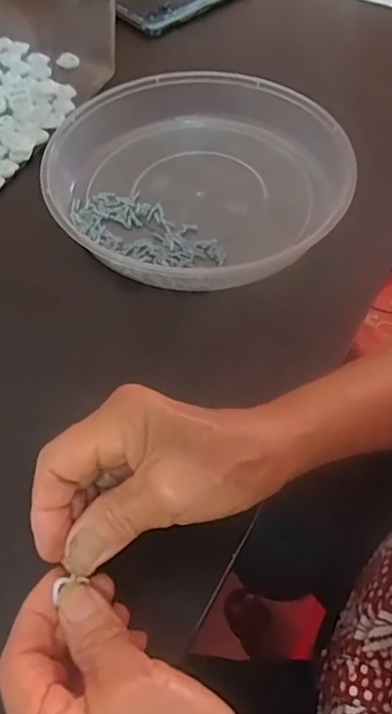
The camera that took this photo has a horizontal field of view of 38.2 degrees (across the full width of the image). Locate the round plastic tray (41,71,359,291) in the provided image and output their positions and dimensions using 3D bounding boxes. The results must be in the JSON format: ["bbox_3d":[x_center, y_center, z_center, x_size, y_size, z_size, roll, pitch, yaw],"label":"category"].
[{"bbox_3d":[0.003,-0.141,0.447,0.228,0.048,0.227,0,57,0],"label":"round plastic tray"}]

